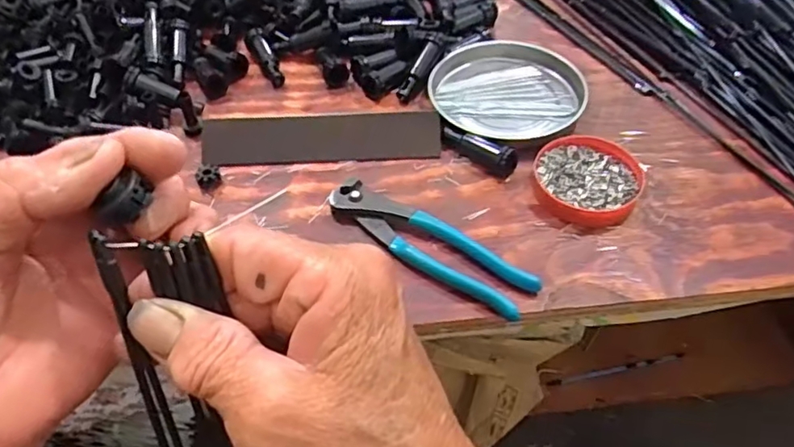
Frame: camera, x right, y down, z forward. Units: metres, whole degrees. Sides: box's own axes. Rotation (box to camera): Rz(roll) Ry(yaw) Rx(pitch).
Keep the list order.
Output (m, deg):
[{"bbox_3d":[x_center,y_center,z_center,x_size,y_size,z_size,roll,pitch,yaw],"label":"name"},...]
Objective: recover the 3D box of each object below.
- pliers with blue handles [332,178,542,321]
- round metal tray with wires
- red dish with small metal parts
[{"bbox_3d":[0.022,0.015,0.445,0.164,0.013,0.040,30,59,25],"label":"pliers with blue handles"},{"bbox_3d":[0.098,-0.119,0.555,0.135,0.021,0.109,24,57,22],"label":"round metal tray with wires"},{"bbox_3d":[0.148,-0.034,0.482,0.079,0.018,0.080,-2,51,3],"label":"red dish with small metal parts"}]

